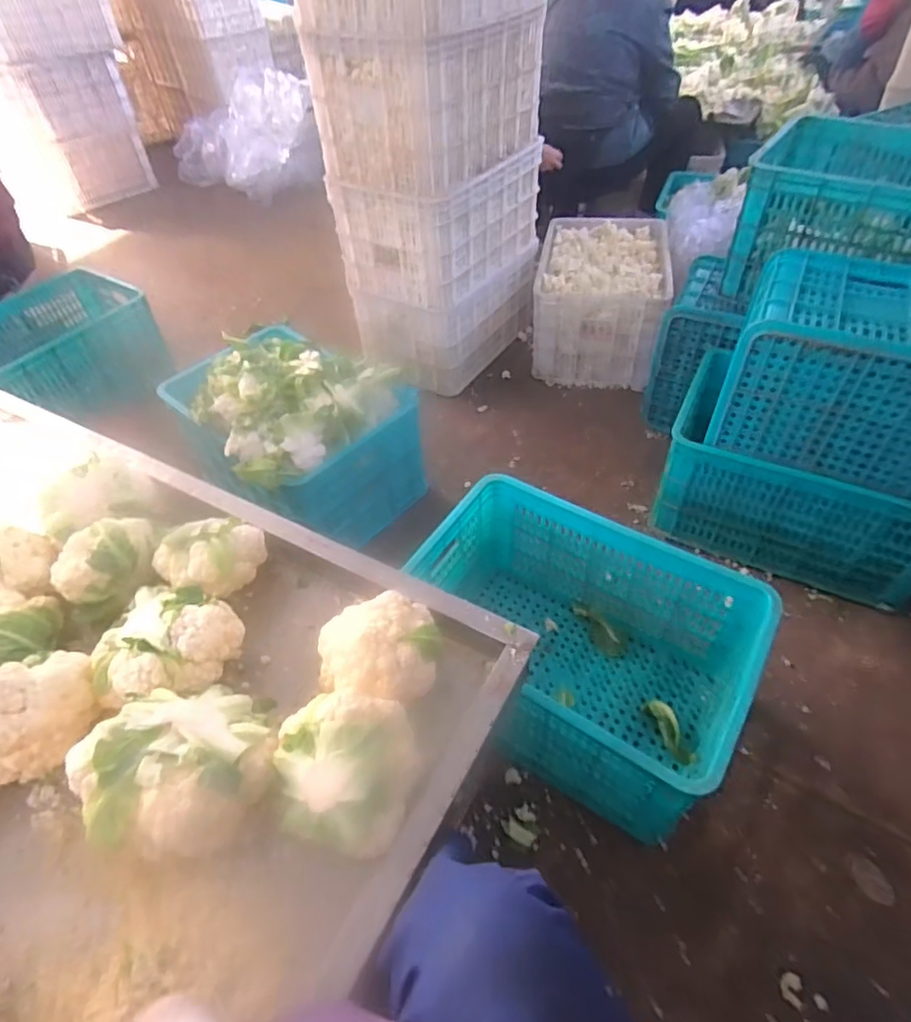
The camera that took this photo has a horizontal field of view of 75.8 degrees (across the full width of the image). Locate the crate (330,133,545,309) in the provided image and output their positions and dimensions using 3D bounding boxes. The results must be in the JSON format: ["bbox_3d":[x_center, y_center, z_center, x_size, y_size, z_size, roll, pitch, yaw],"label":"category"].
[{"bbox_3d":[-0.037,-0.790,1.570,0.325,0.258,0.467,27,55,25],"label":"crate"}]

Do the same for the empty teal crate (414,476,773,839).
[{"bbox_3d":[0.191,0.222,0.986,0.521,0.272,0.365,24,54,23],"label":"empty teal crate"}]

